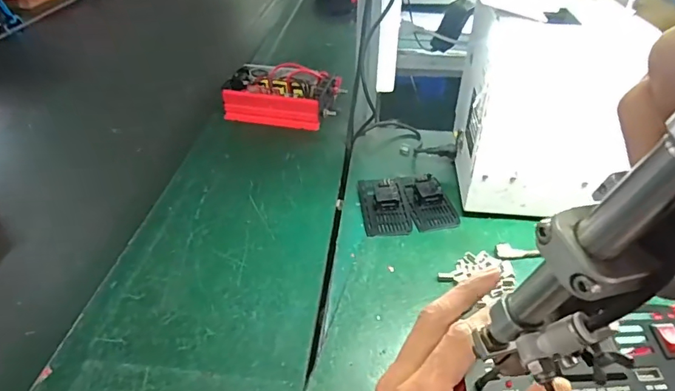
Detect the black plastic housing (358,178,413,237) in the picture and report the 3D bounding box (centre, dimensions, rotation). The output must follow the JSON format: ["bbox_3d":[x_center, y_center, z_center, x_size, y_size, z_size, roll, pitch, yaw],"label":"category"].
[{"bbox_3d":[0.076,0.011,0.751,0.071,0.025,0.128,-2,38,-4],"label":"black plastic housing"}]

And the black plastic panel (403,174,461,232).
[{"bbox_3d":[0.147,0.004,0.756,0.067,0.034,0.121,-5,38,-8],"label":"black plastic panel"}]

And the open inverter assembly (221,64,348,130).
[{"bbox_3d":[-0.115,-0.212,1.007,0.230,0.070,0.154,7,38,8],"label":"open inverter assembly"}]

